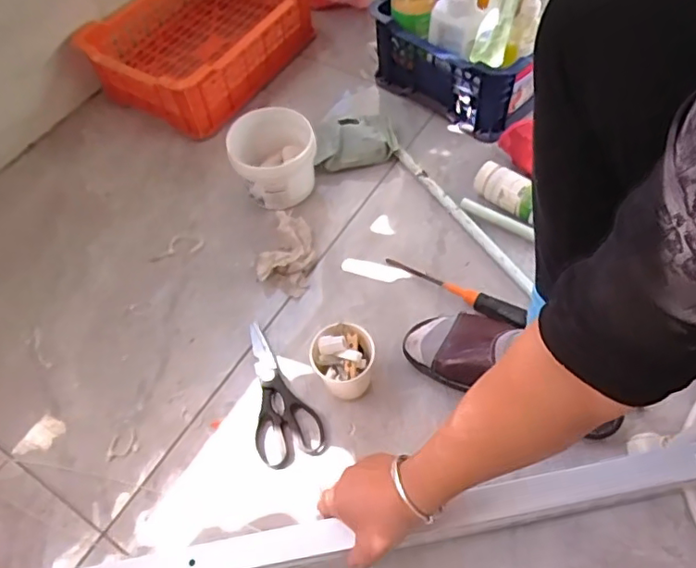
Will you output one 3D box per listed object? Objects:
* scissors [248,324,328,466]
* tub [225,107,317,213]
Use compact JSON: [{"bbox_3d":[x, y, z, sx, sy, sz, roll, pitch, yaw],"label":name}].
[{"bbox_3d":[-0.082,0.131,0.696,0.078,0.019,0.181,-12,57,-3],"label":"scissors"},{"bbox_3d":[-0.109,-0.183,0.842,0.118,0.104,0.121,-2,57,3],"label":"tub"}]

